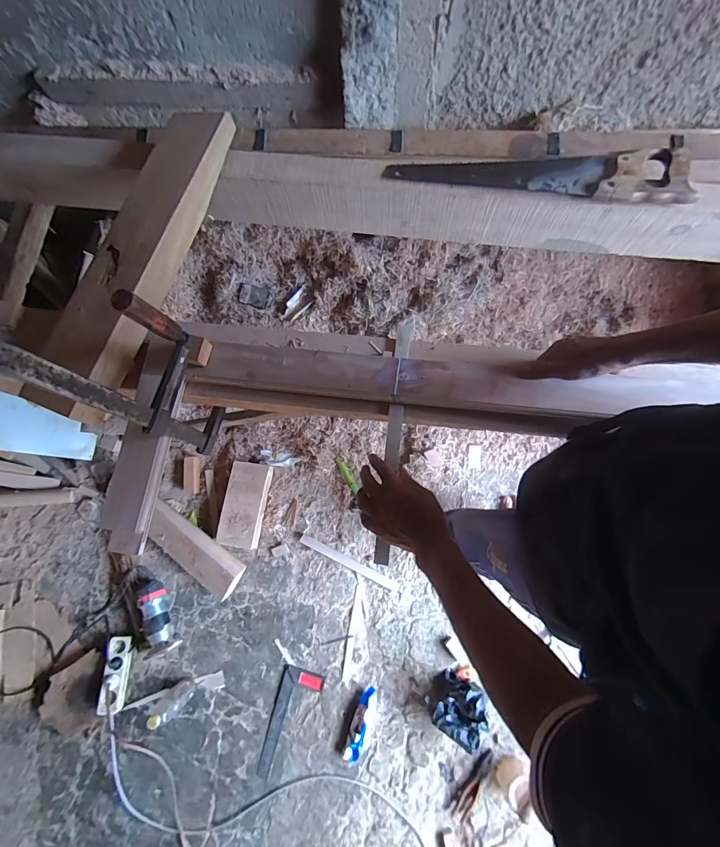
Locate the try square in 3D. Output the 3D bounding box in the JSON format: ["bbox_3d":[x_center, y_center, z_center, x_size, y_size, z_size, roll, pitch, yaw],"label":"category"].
[{"bbox_3d":[-0.207,0.886,1.124,0.126,0.016,0.295,15,76,5],"label":"try square"}]

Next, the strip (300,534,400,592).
[{"bbox_3d":[-0.035,0.445,1.217,0.343,0.012,0.030,25,77,8],"label":"strip"}]

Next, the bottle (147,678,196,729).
[{"bbox_3d":[-0.529,0.784,1.063,0.067,0.182,0.064,0,75,1],"label":"bottle"}]

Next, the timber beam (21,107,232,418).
[{"bbox_3d":[-0.381,-0.292,0.654,0.129,0.061,0.573,21,82,1],"label":"timber beam"}]

